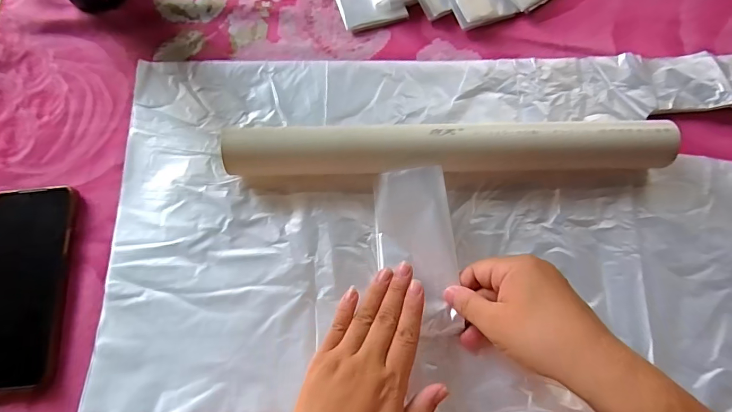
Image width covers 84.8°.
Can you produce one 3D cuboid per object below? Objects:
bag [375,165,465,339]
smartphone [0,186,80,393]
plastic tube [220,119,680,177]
[{"bbox_3d":[0.039,0.036,0.315,0.061,0.011,0.127,-9,88,18],"label":"bag"},{"bbox_3d":[-0.290,0.065,0.332,0.081,0.014,0.162,-5,73,0],"label":"smartphone"},{"bbox_3d":[0.064,-0.045,0.325,0.347,0.046,0.033,-1,73,2],"label":"plastic tube"}]

